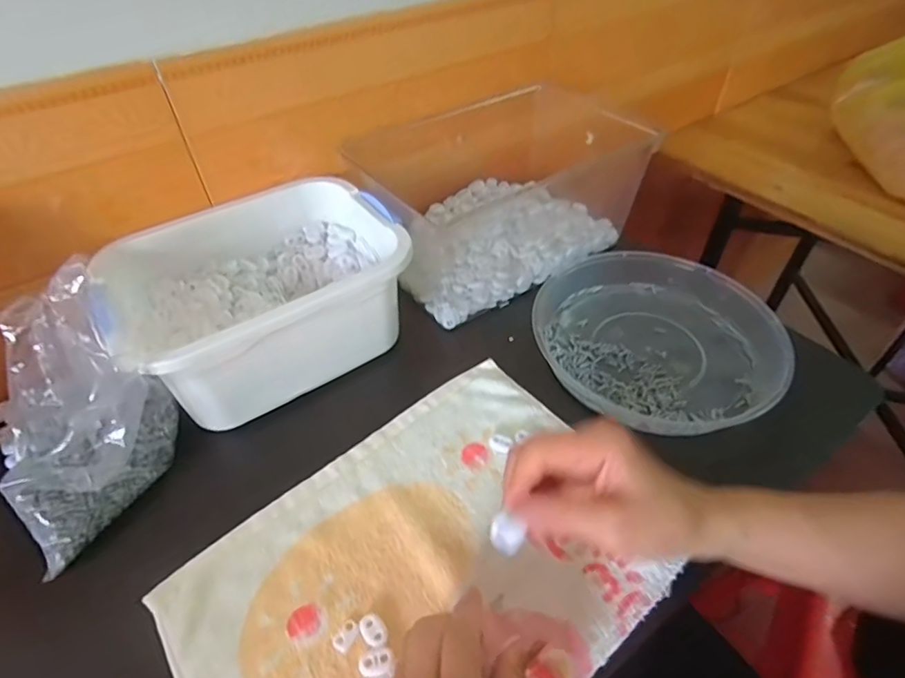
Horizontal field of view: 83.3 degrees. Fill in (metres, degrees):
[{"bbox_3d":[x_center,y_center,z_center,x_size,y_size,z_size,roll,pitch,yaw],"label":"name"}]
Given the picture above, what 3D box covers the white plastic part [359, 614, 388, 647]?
[{"bbox_3d":[-0.053,0.195,0.340,0.015,0.004,0.022,-32,53,-25],"label":"white plastic part"}]

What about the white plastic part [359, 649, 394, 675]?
[{"bbox_3d":[-0.049,0.208,0.326,0.021,0.004,0.013,-8,47,-5],"label":"white plastic part"}]

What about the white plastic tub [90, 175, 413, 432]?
[{"bbox_3d":[-0.173,-0.046,0.486,0.238,0.103,0.175,-29,52,-23],"label":"white plastic tub"}]

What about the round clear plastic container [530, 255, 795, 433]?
[{"bbox_3d":[0.201,-0.004,0.515,0.226,0.051,0.226,-1,47,1],"label":"round clear plastic container"}]

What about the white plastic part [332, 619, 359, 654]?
[{"bbox_3d":[-0.071,0.197,0.339,0.013,0.004,0.019,23,51,22],"label":"white plastic part"}]

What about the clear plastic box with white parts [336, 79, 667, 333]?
[{"bbox_3d":[0.059,-0.174,0.612,0.302,0.130,0.201,-29,52,-23],"label":"clear plastic box with white parts"}]

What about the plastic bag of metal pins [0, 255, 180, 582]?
[{"bbox_3d":[-0.290,0.057,0.383,0.109,0.142,0.141,31,55,27],"label":"plastic bag of metal pins"}]

